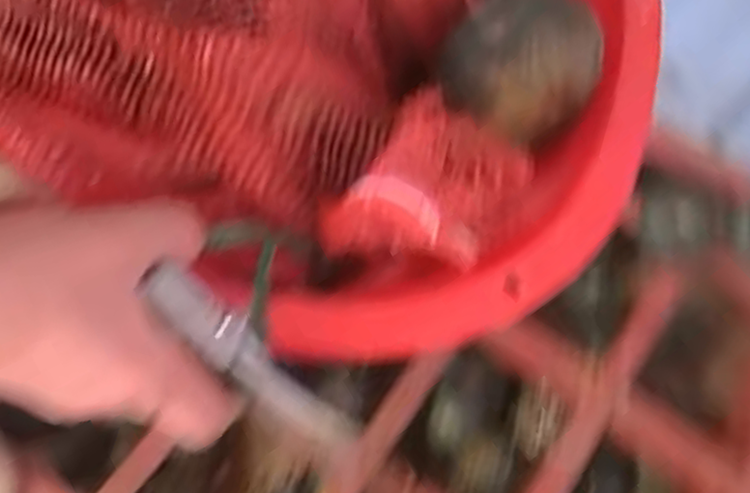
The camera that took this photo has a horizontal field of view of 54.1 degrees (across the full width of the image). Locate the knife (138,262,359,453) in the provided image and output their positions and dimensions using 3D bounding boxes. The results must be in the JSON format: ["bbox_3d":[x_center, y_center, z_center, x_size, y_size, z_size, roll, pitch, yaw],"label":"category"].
[{"bbox_3d":[-0.045,0.046,0.280,0.102,0.009,0.017,48,69,-21],"label":"knife"}]

